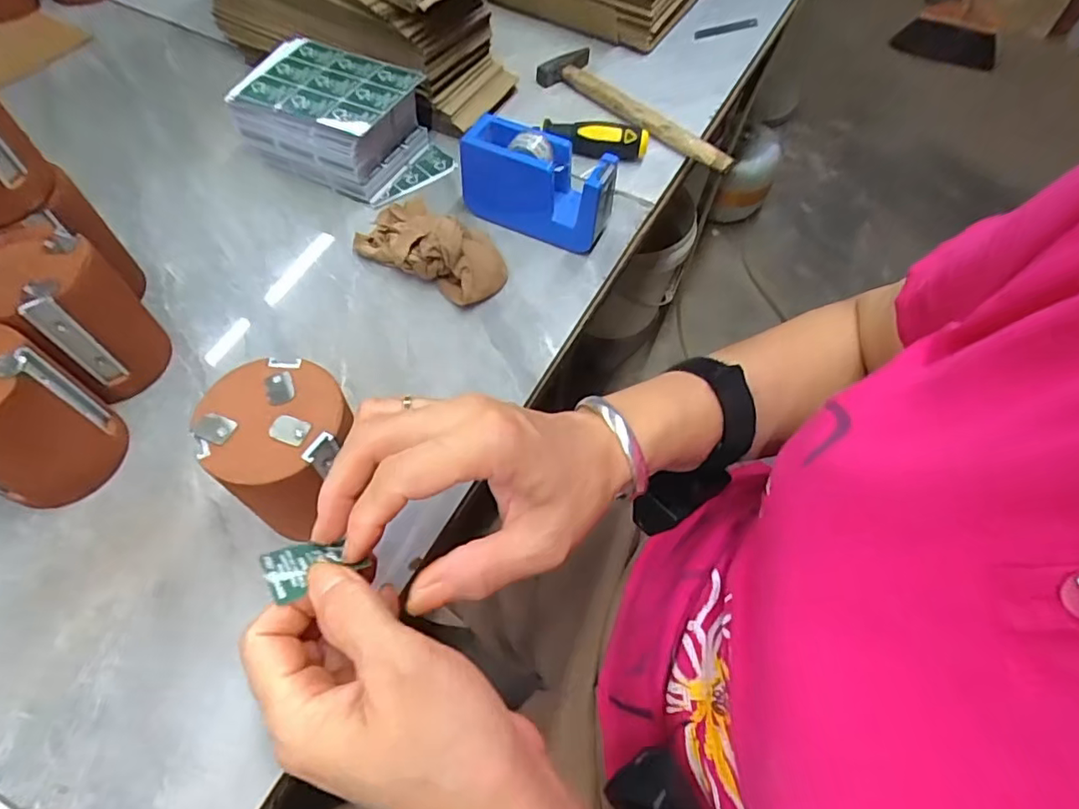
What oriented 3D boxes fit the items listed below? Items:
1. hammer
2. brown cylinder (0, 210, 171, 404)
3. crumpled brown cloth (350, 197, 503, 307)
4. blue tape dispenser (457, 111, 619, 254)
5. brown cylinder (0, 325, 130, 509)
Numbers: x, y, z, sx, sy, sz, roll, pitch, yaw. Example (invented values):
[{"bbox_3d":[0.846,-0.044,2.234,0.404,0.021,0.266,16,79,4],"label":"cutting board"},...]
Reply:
[{"bbox_3d":[0.111,-0.320,0.608,0.244,0.018,0.068,39,66,19],"label":"hammer"},{"bbox_3d":[-0.321,-0.060,0.394,0.070,0.103,0.073,32,64,16],"label":"brown cylinder"},{"bbox_3d":[-0.090,-0.144,0.491,0.138,0.040,0.080,27,63,14],"label":"crumpled brown cloth"},{"bbox_3d":[-0.003,-0.195,0.498,0.137,0.079,0.049,26,62,13],"label":"blue tape dispenser"},{"bbox_3d":[-0.324,0.010,0.353,0.071,0.104,0.076,1,60,-1],"label":"brown cylinder"}]

